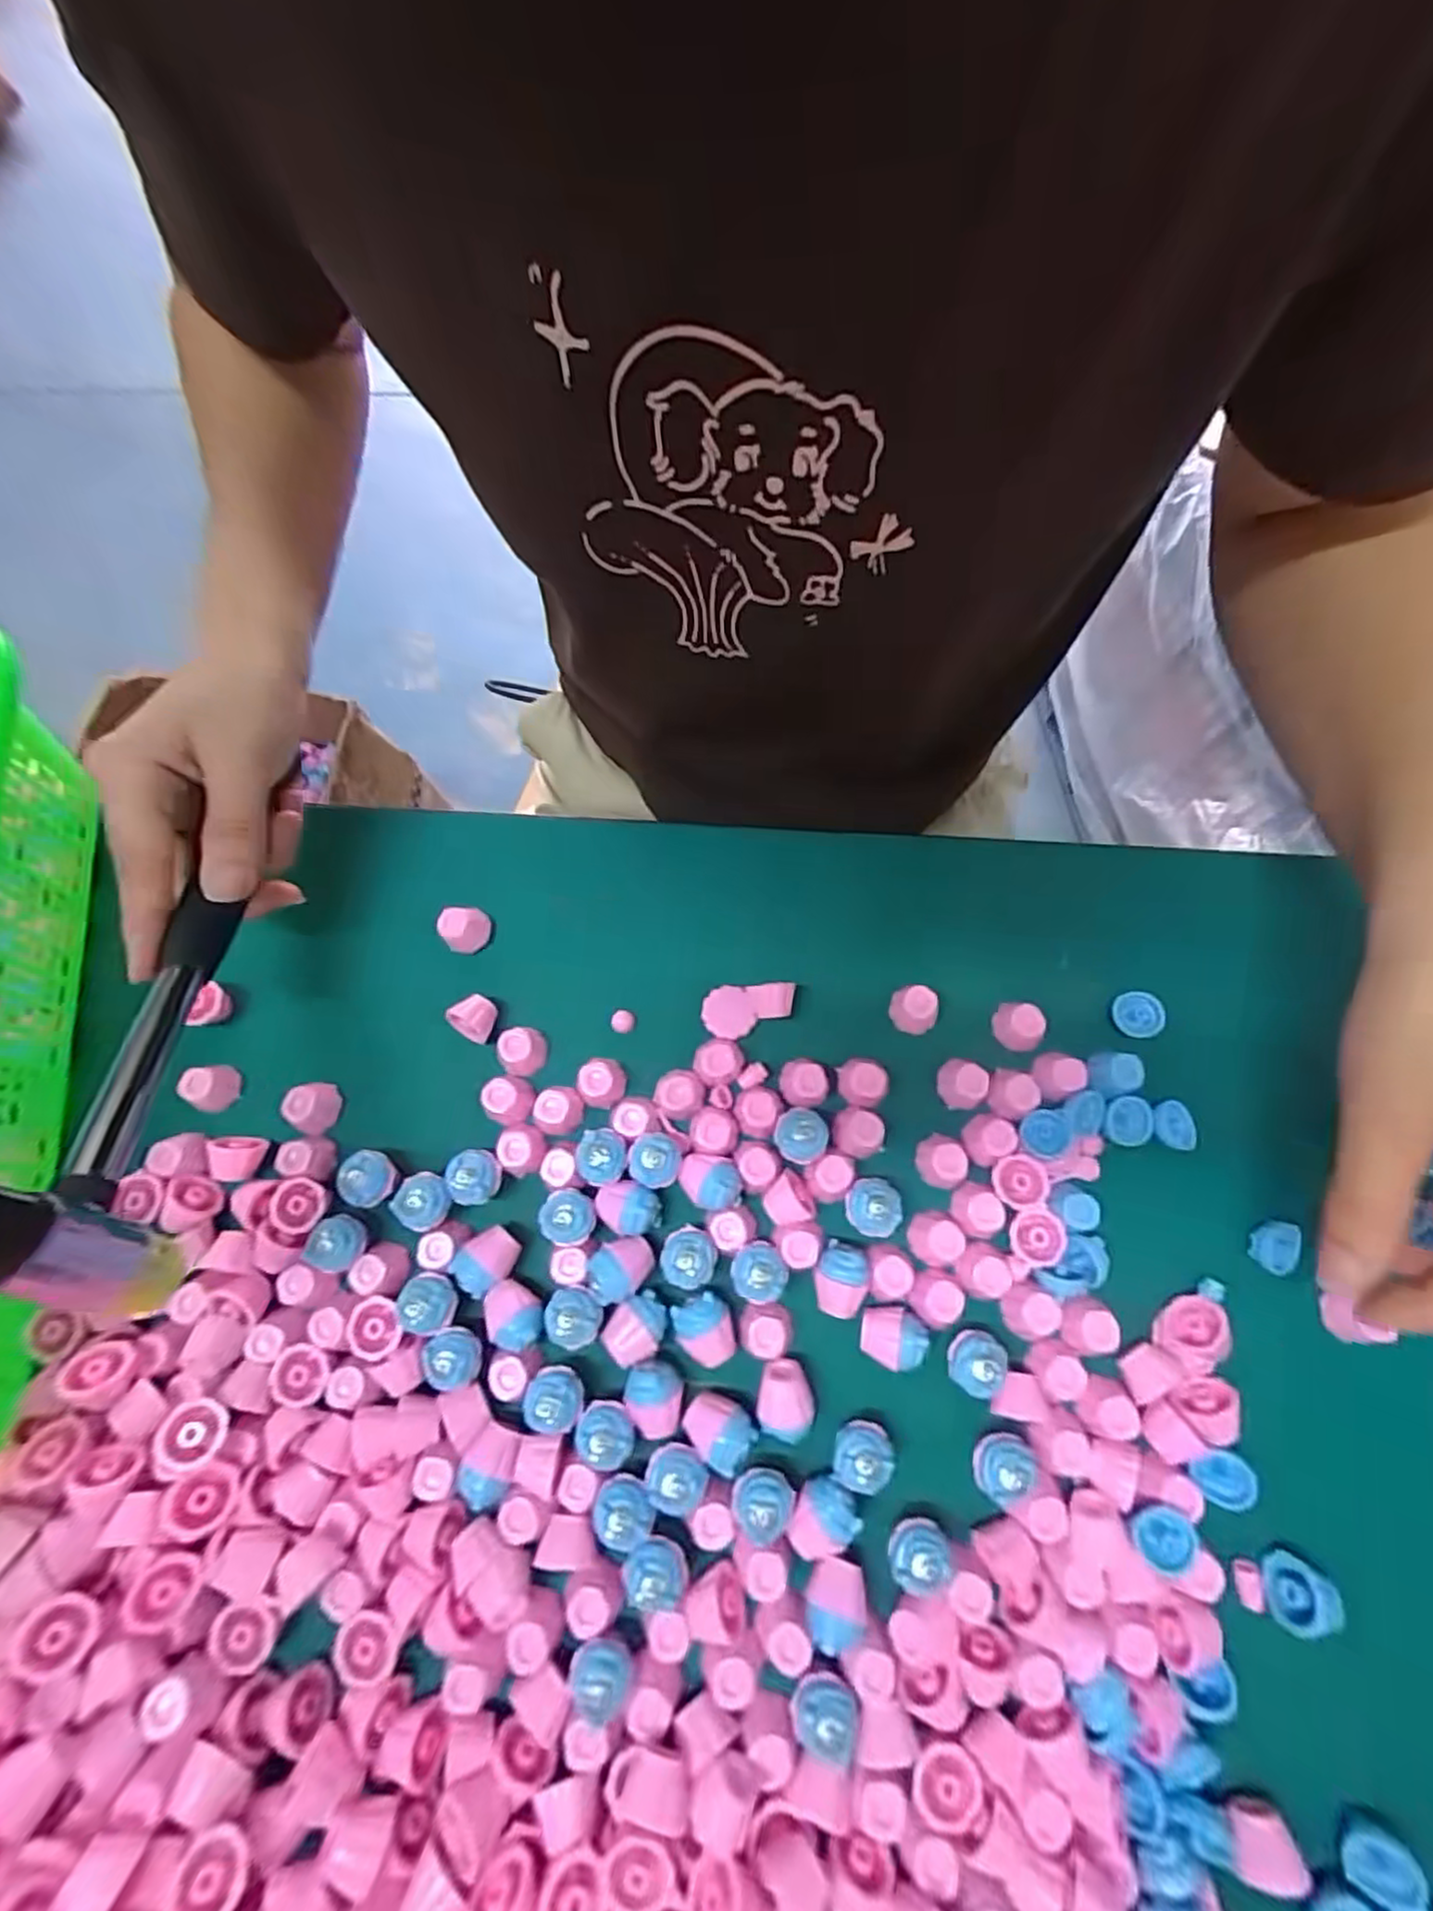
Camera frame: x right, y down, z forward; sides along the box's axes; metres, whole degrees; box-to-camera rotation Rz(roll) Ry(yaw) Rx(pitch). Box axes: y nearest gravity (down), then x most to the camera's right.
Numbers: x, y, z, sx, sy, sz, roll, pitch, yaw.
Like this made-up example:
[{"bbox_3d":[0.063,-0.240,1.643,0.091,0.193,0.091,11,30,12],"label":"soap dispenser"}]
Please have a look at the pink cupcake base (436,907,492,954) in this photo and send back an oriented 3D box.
[{"bbox_3d":[-0.110,-0.012,0.305,0.020,0.012,0.019,0,72,1],"label":"pink cupcake base"}]

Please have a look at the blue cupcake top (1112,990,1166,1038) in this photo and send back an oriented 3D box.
[{"bbox_3d":[0.177,0.025,0.293,0.020,0.010,0.019,16,91,28],"label":"blue cupcake top"}]

